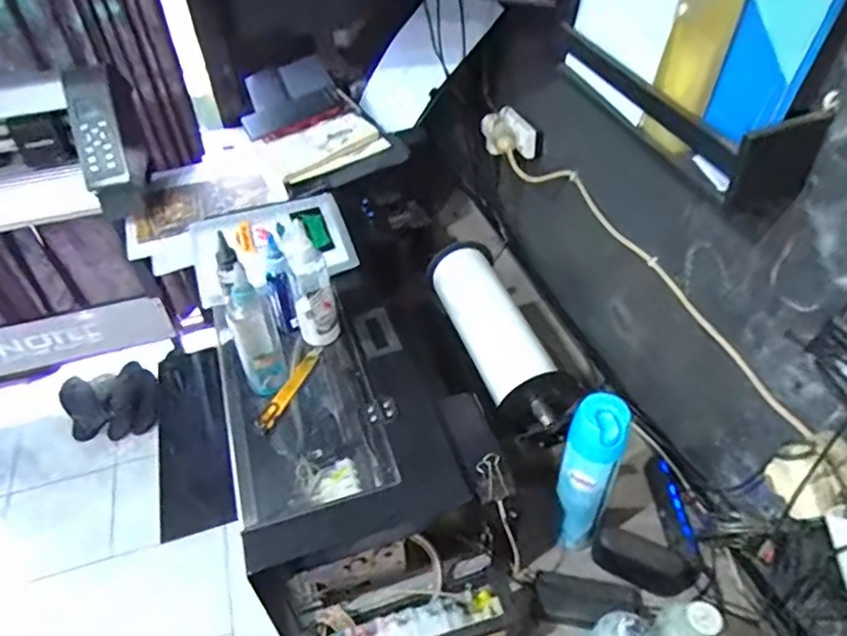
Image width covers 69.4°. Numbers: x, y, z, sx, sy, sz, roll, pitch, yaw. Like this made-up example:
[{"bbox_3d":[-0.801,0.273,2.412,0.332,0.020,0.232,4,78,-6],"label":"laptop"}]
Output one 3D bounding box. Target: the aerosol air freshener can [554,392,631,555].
[{"bbox_3d":[0.202,0.202,0.766,0.066,0.269,0.059,23,50,23],"label":"aerosol air freshener can"}]

